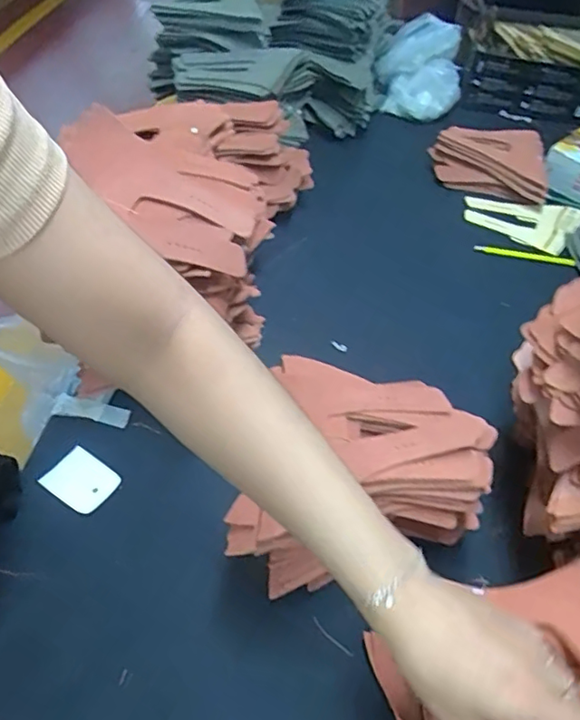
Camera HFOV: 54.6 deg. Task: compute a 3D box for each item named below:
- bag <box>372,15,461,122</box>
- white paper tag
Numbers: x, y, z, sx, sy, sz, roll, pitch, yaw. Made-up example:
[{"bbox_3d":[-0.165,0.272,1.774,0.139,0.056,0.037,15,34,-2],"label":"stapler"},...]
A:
[{"bbox_3d":[0.264,-0.582,1.130,0.162,0.138,0.181,14,51,10],"label":"bag"},{"bbox_3d":[-0.218,0.126,0.586,0.070,0.005,0.054,28,60,18],"label":"white paper tag"}]

